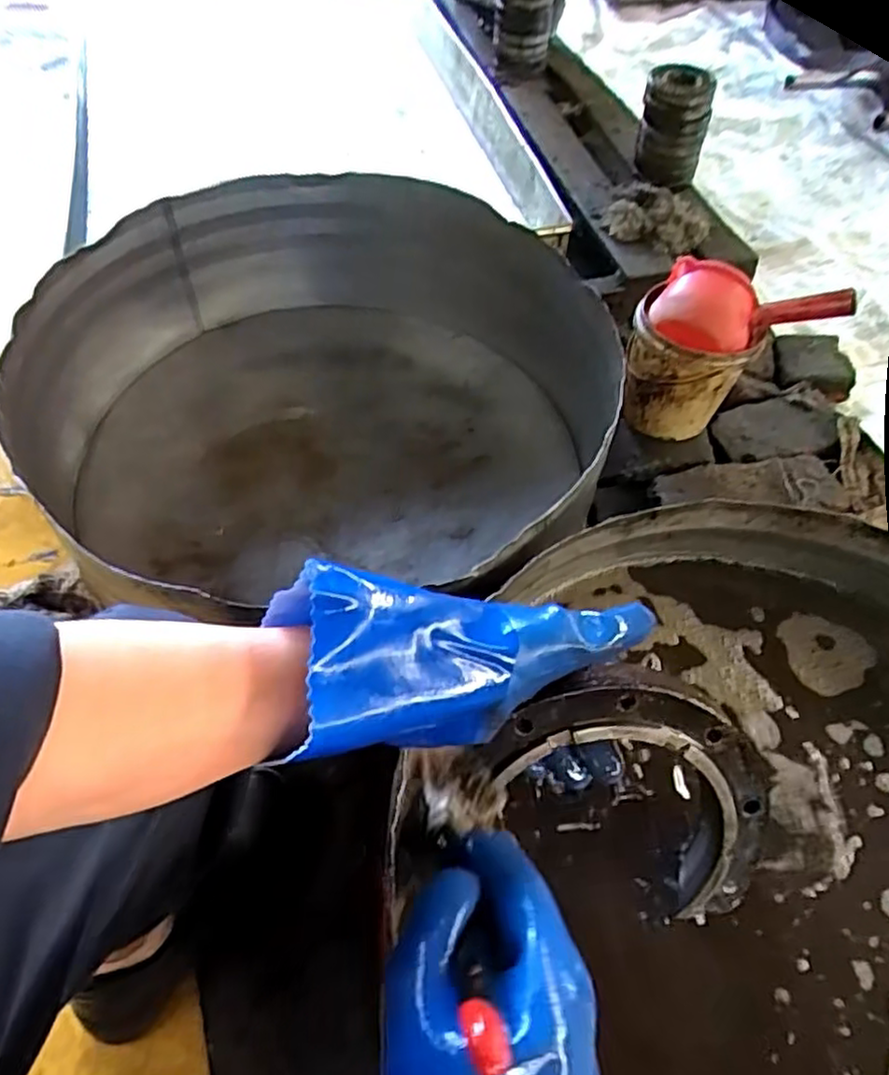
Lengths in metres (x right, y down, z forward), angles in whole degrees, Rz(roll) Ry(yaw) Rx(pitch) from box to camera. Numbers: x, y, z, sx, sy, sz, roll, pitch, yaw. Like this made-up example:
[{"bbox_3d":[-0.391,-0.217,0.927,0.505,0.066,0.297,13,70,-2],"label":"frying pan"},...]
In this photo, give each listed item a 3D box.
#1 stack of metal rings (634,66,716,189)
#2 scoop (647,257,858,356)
[{"bbox_3d":[0.423,-0.758,1.291,0.127,0.165,0.113,21,56,10],"label":"stack of metal rings"},{"bbox_3d":[0.406,-0.307,0.935,0.244,0.075,0.112,9,57,4],"label":"scoop"}]

